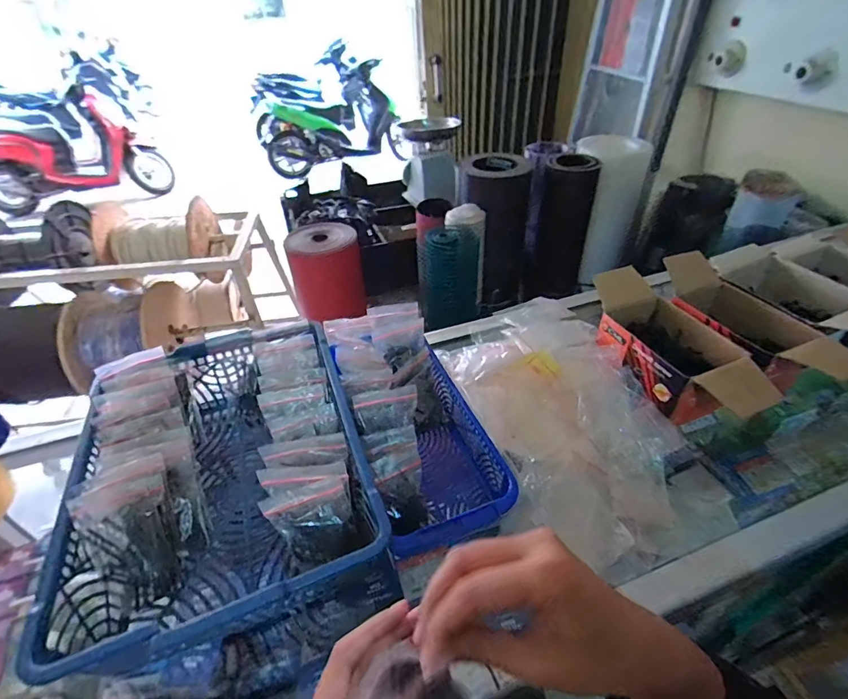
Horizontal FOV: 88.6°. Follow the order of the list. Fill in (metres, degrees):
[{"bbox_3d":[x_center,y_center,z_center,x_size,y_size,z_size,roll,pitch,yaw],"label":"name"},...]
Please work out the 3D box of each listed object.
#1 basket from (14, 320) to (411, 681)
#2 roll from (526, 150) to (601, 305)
[{"bbox_3d":[-0.176,0.104,0.400,0.221,0.088,0.276,-16,42,-14],"label":"basket"},{"bbox_3d":[0.507,-0.443,1.602,0.203,0.488,0.160,9,42,14],"label":"roll"}]

